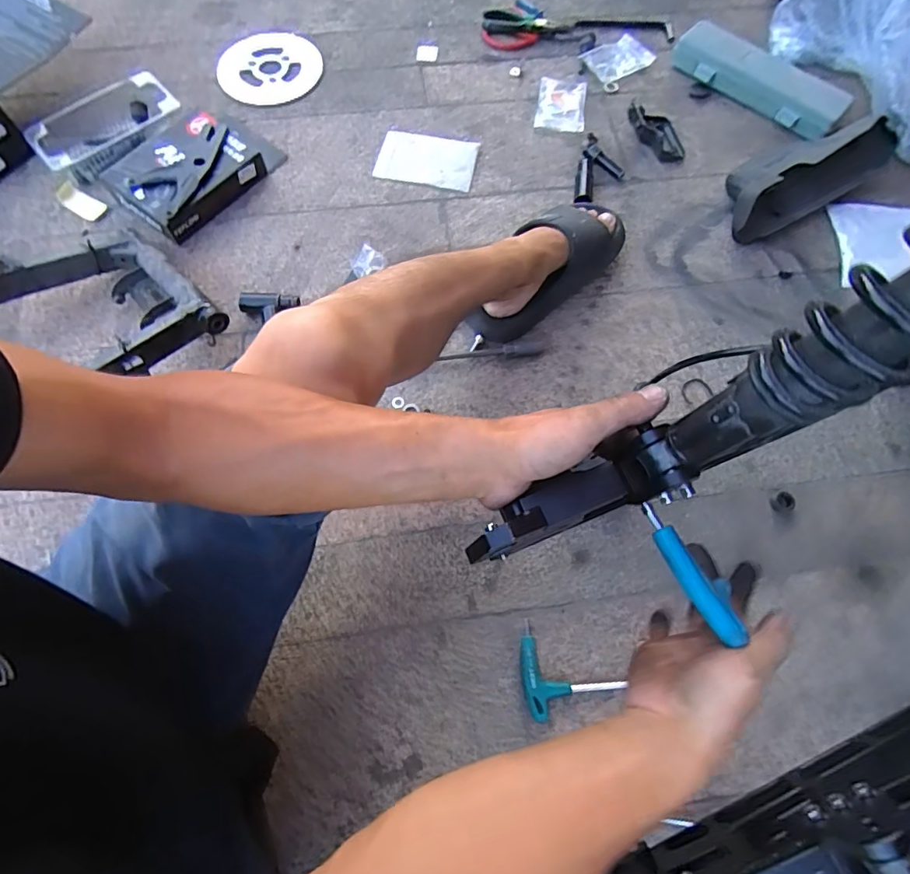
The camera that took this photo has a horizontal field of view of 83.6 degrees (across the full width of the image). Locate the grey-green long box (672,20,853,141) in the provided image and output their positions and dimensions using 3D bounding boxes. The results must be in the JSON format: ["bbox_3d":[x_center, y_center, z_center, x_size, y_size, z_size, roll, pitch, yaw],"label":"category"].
[{"bbox_3d":[0.500,-0.595,0.846,0.291,0.040,0.090,39,74,13],"label":"grey-green long box"}]

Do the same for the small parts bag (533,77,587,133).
[{"bbox_3d":[0.178,-0.560,0.853,0.079,0.007,0.119,7,69,2],"label":"small parts bag"}]

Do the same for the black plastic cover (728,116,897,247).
[{"bbox_3d":[0.525,-0.402,0.756,0.304,0.078,0.112,-26,72,-10],"label":"black plastic cover"}]

